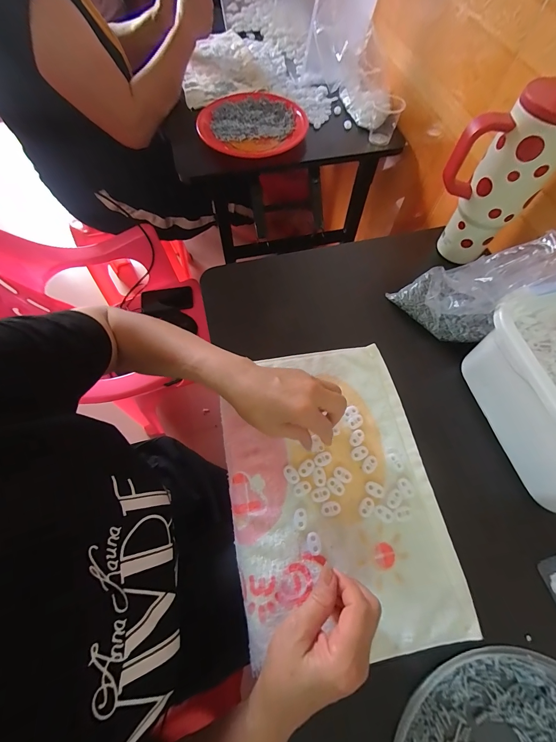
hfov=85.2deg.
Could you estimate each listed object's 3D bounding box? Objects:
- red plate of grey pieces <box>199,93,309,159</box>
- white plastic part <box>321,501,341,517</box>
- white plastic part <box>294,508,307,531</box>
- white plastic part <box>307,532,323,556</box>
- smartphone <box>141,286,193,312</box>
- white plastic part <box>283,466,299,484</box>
[{"bbox_3d":[-0.063,-0.552,0.664,0.222,0.020,0.221,-16,66,-9],"label":"red plate of grey pieces"},{"bbox_3d":[0.060,0.155,0.341,0.022,0.004,0.014,-14,66,-8],"label":"white plastic part"},{"bbox_3d":[0.025,0.165,0.337,0.014,0.004,0.021,3,64,0],"label":"white plastic part"},{"bbox_3d":[0.040,0.187,0.327,0.015,0.004,0.022,-14,66,-8],"label":"white plastic part"},{"bbox_3d":[-0.368,-0.239,1.012,0.166,0.014,0.081,-7,76,-5],"label":"smartphone"},{"bbox_3d":[0.016,0.122,0.355,0.014,0.004,0.022,-40,72,-18],"label":"white plastic part"}]

